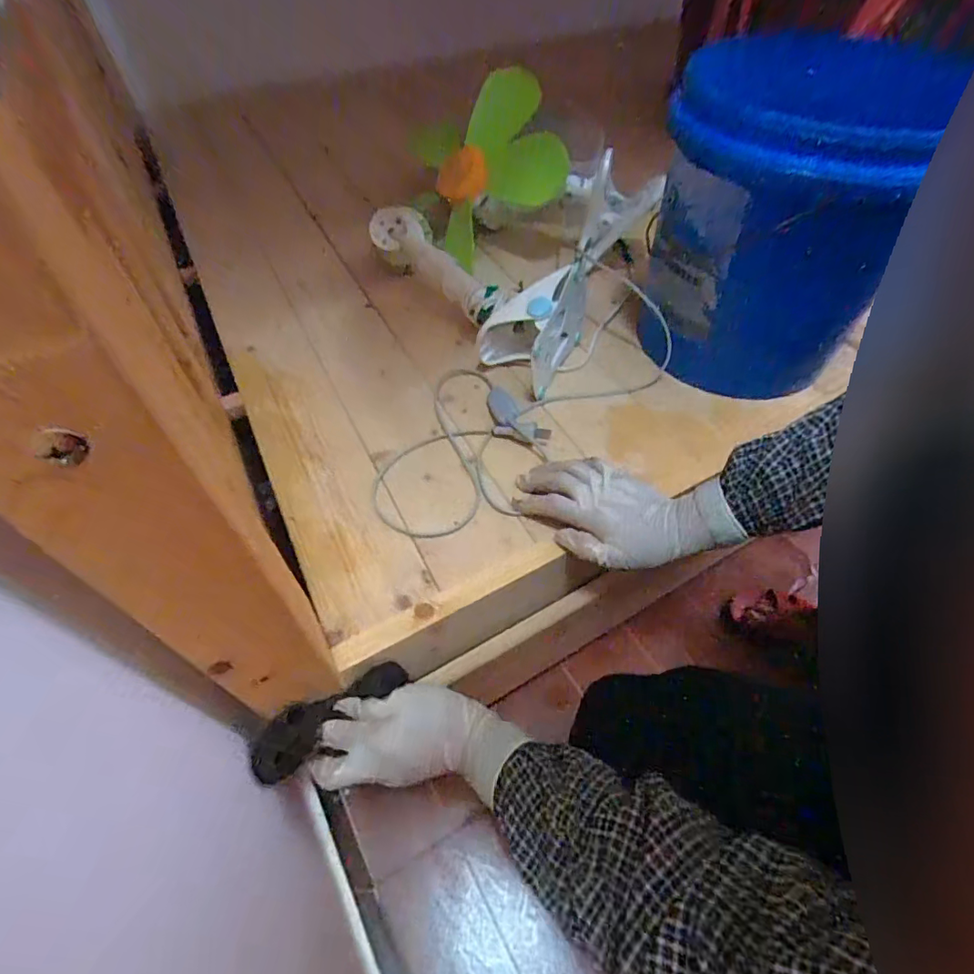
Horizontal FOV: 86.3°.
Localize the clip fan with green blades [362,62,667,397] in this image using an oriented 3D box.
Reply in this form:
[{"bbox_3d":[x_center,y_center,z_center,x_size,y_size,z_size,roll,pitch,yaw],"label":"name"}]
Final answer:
[{"bbox_3d":[0.014,-0.339,0.655,0.317,0.197,0.360,26,59,18],"label":"clip fan with green blades"}]

